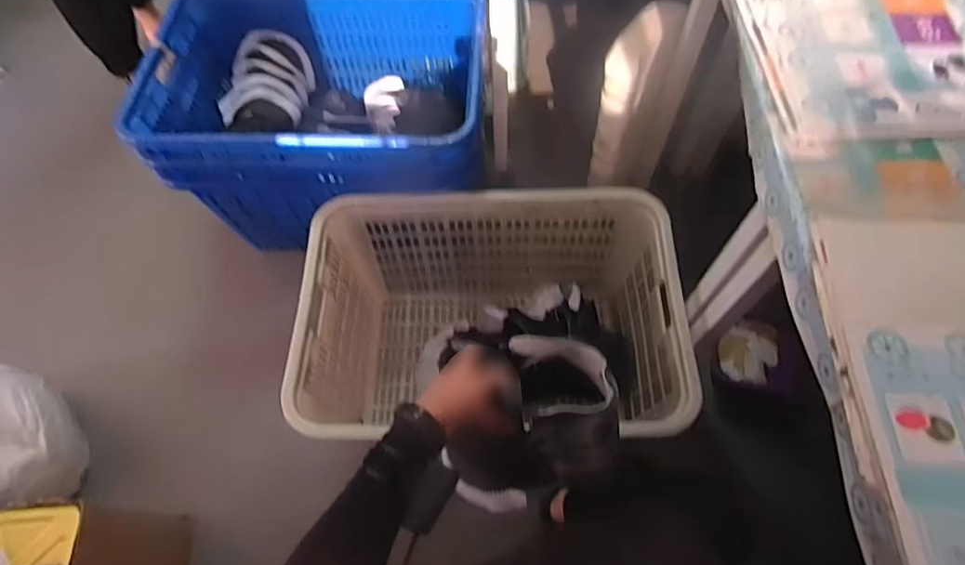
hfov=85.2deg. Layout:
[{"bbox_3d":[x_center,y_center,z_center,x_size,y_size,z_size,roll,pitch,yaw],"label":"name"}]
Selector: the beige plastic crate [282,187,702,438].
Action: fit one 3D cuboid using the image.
[{"bbox_3d":[0.021,0.110,1.183,0.722,0.396,0.493,-2,63,1],"label":"beige plastic crate"}]

